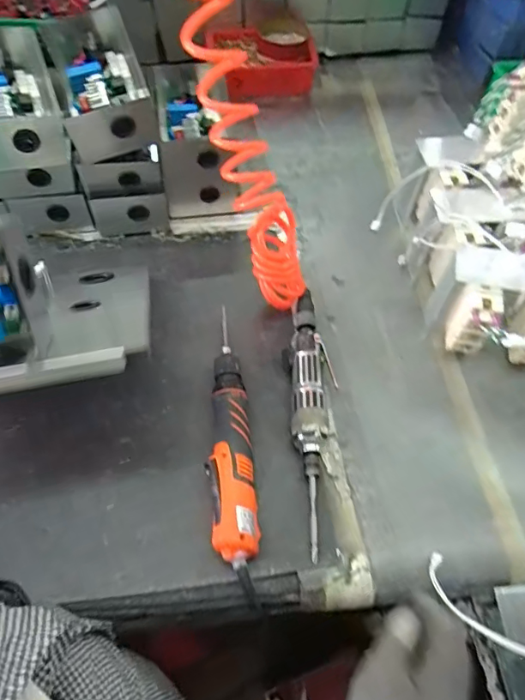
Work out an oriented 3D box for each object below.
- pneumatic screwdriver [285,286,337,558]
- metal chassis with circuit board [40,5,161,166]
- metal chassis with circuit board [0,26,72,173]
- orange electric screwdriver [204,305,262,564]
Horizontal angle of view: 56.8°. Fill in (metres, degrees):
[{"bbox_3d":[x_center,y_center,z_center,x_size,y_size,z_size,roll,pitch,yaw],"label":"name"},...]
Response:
[{"bbox_3d":[0.059,0.066,0.562,0.053,0.040,0.305,-1,59,-2],"label":"pneumatic screwdriver"},{"bbox_3d":[-0.208,-0.351,0.628,0.112,0.072,0.225,-14,61,-10],"label":"metal chassis with circuit board"},{"bbox_3d":[-0.318,-0.314,0.607,0.115,0.068,0.211,-18,62,-12],"label":"metal chassis with circuit board"},{"bbox_3d":[-0.040,0.088,0.546,0.050,0.040,0.289,-5,59,-5],"label":"orange electric screwdriver"}]

